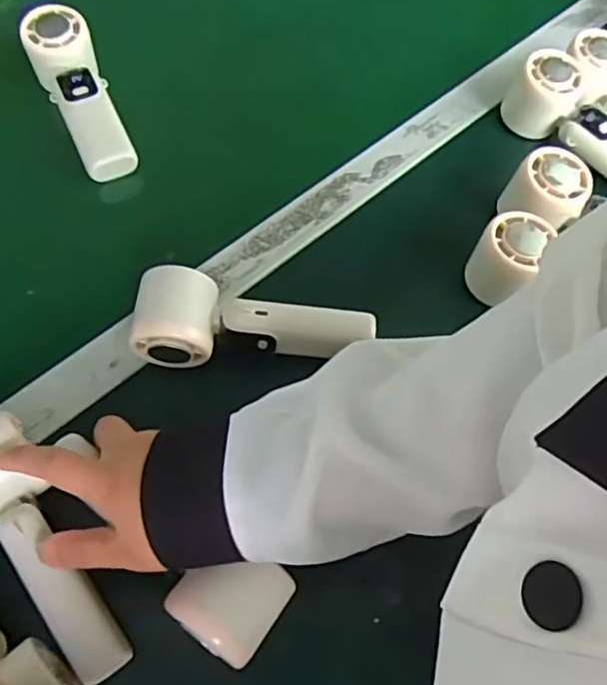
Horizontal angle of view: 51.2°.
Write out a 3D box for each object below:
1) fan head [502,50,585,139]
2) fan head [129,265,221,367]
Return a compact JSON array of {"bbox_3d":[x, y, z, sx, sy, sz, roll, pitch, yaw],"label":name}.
[{"bbox_3d":[0.214,-0.219,0.567,0.056,0.060,0.051,12,62,3],"label":"fan head"},{"bbox_3d":[-0.086,-0.015,0.445,0.055,0.055,0.060,5,62,-1],"label":"fan head"}]

